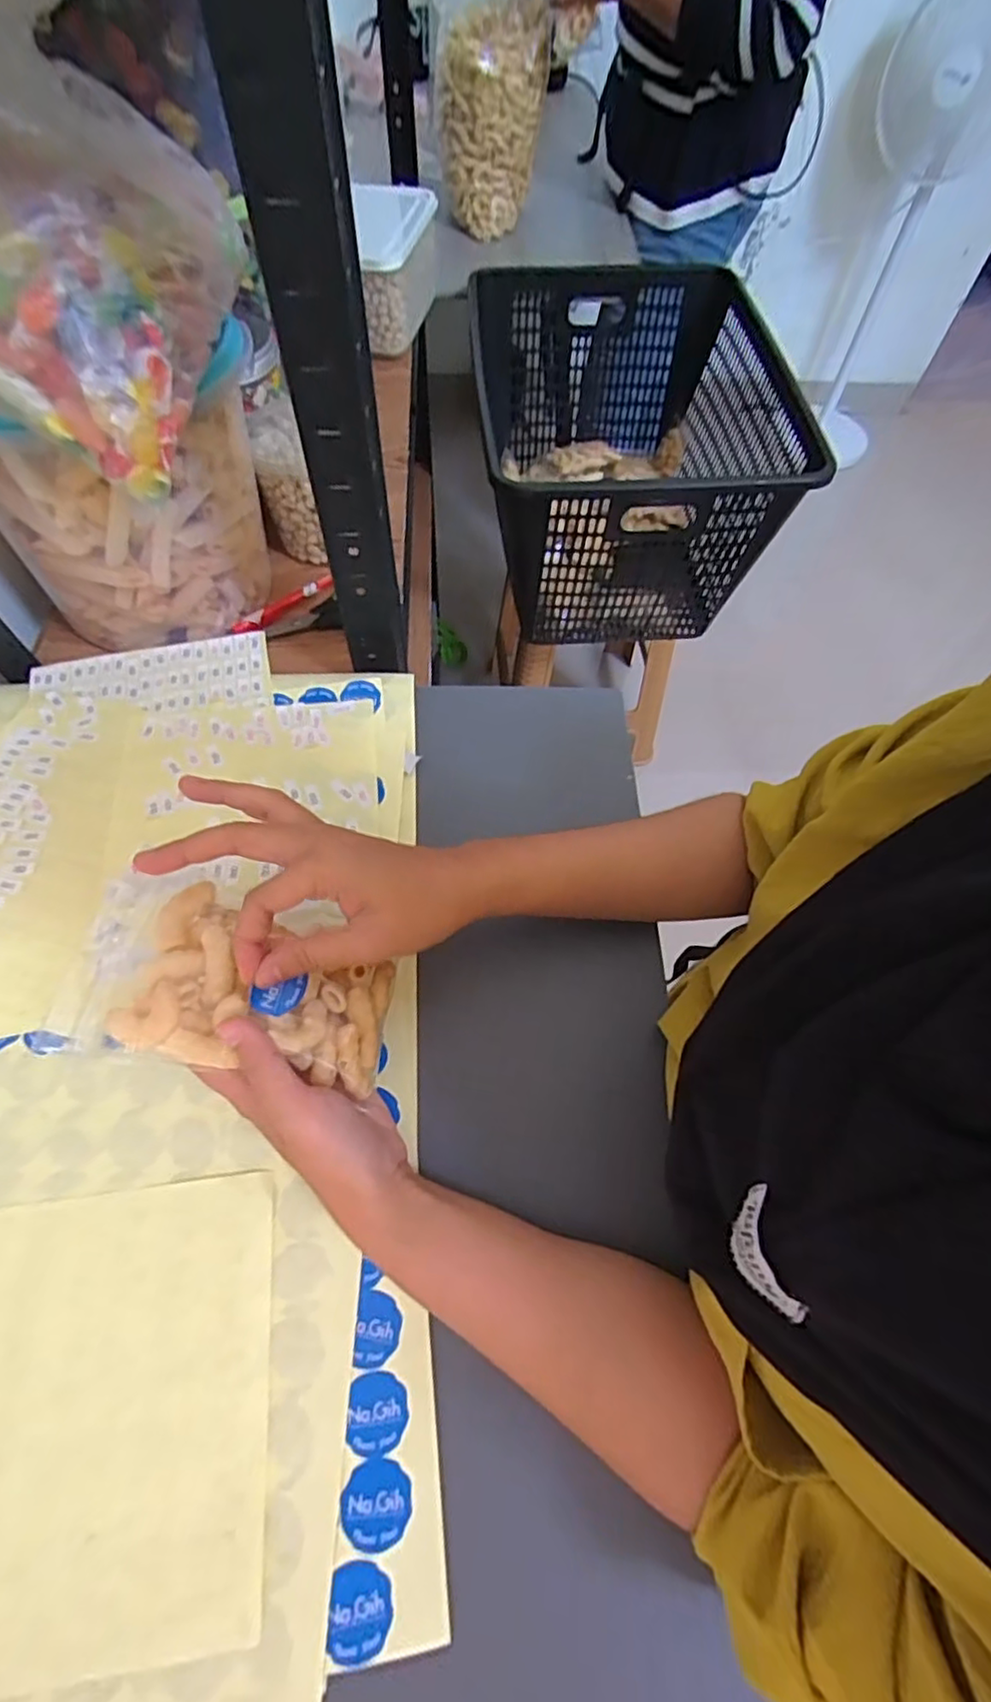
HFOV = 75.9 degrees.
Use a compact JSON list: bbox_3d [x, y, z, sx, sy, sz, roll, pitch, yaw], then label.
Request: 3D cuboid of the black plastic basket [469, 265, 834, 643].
[{"bbox_3d":[0.181,-0.615,0.990,0.396,0.289,0.566,-2,62,-3],"label":"black plastic basket"}]

